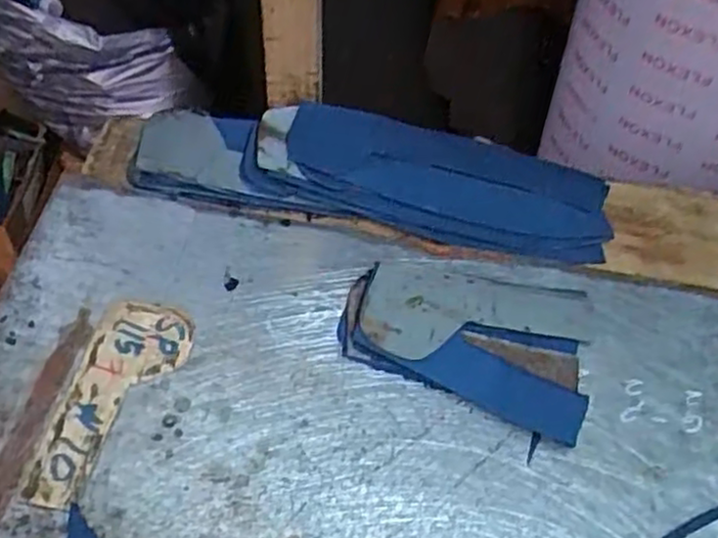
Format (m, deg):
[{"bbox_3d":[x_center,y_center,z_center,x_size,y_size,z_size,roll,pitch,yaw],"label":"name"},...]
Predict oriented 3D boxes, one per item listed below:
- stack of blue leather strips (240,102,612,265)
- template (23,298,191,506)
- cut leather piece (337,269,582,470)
[{"bbox_3d":[0.046,-0.062,0.501,0.246,0.047,0.073,13,53,6],"label":"stack of blue leather strips"},{"bbox_3d":[-0.136,0.073,0.419,0.055,0.004,0.126,10,53,4],"label":"template"},{"bbox_3d":[0.062,0.044,0.440,0.142,0.021,0.096,9,53,3],"label":"cut leather piece"}]

